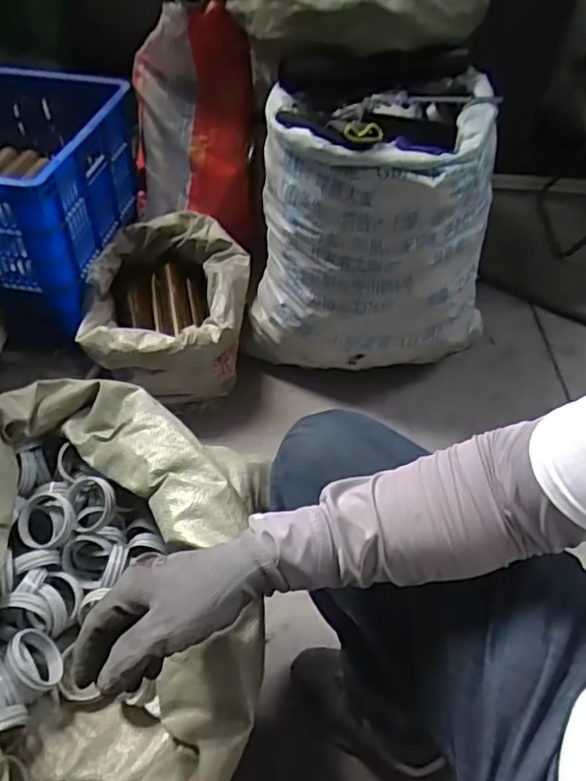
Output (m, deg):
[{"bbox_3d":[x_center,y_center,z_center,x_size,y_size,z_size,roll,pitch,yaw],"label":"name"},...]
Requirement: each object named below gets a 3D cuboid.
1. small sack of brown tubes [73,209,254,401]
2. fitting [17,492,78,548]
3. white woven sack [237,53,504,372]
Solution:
[{"bbox_3d":[-0.254,-0.166,1.268,0.310,0.232,0.379,-4,48,-7],"label":"small sack of brown tubes"},{"bbox_3d":[-0.273,0.142,0.665,0.060,0.023,0.060,-1,57,1],"label":"fitting"},{"bbox_3d":[0.153,-0.310,1.156,0.451,0.471,0.337,3,47,-1],"label":"white woven sack"}]

